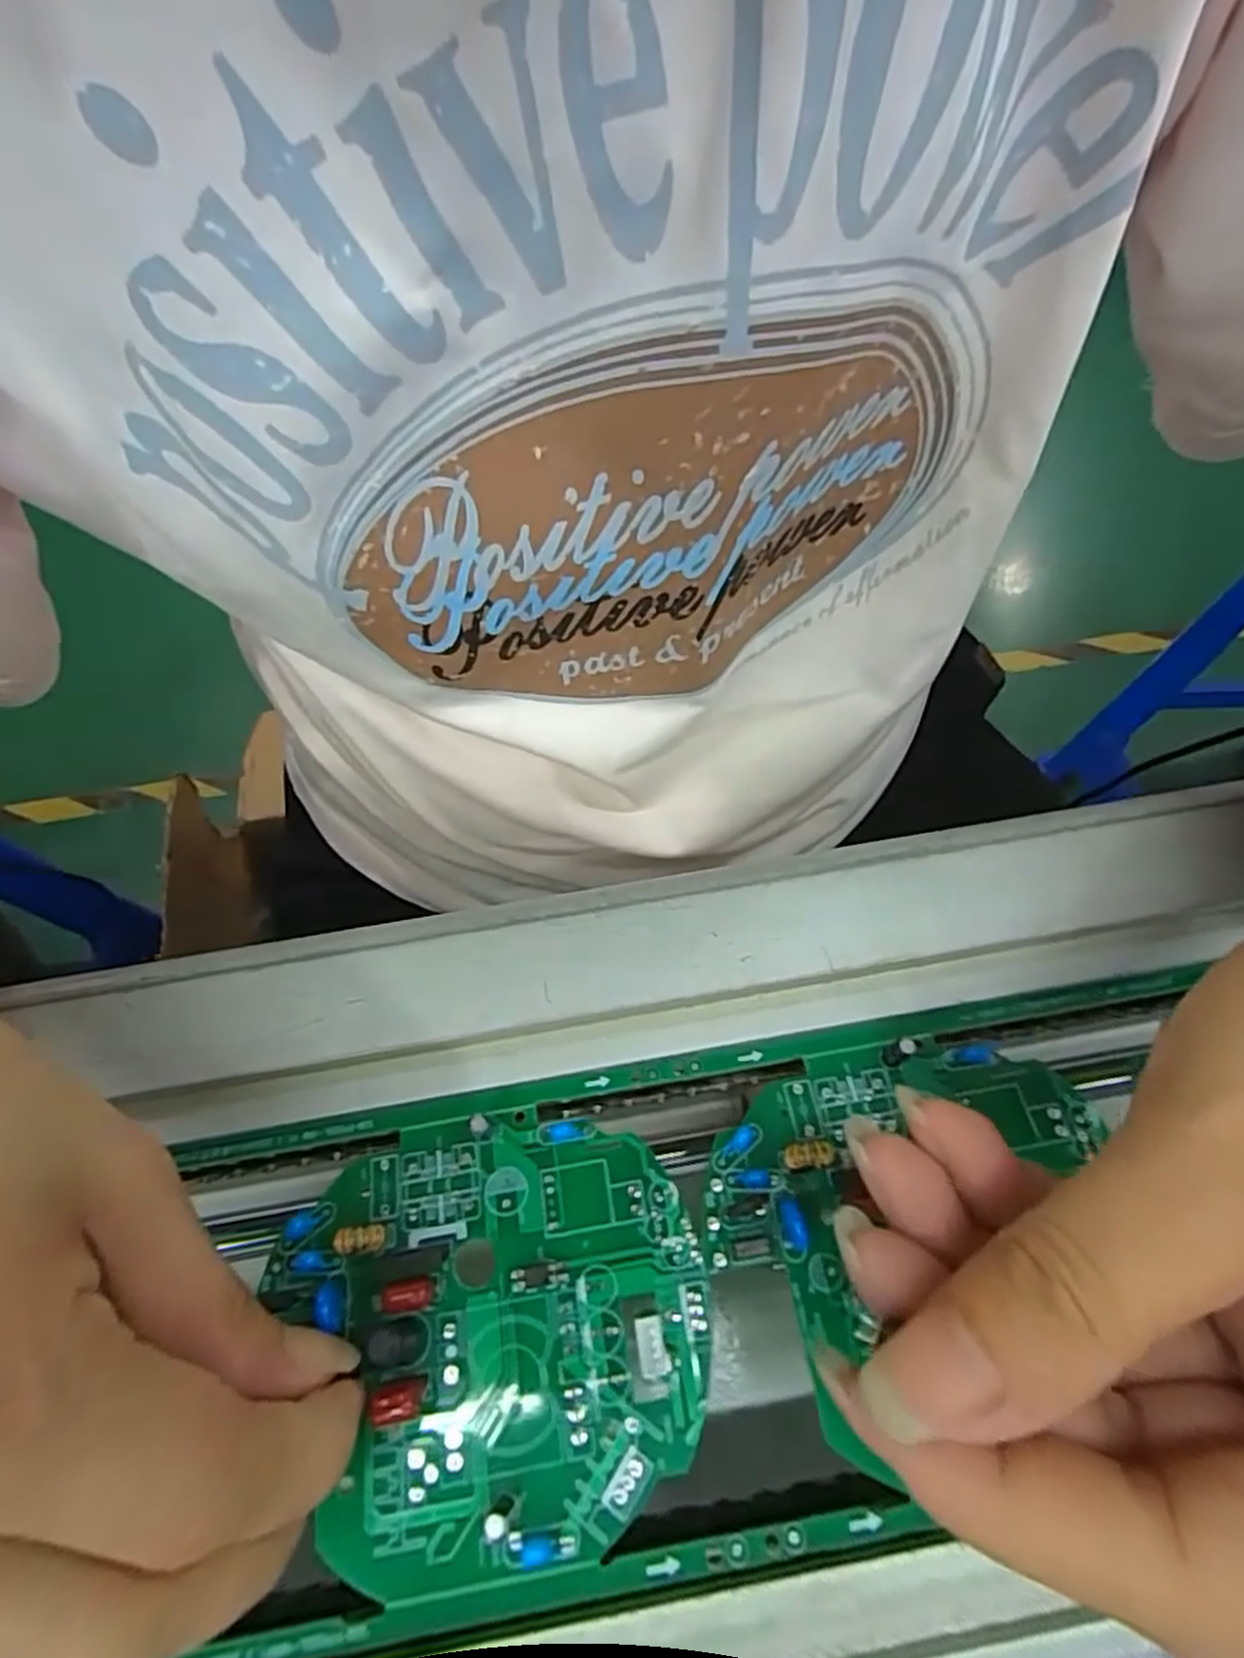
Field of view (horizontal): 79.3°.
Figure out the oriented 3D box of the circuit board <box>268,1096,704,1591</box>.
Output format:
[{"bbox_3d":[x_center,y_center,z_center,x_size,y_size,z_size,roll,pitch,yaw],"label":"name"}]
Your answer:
[{"bbox_3d":[-0.027,0.105,0.162,0.087,0.014,0.082,-13,65,-5],"label":"circuit board"}]

